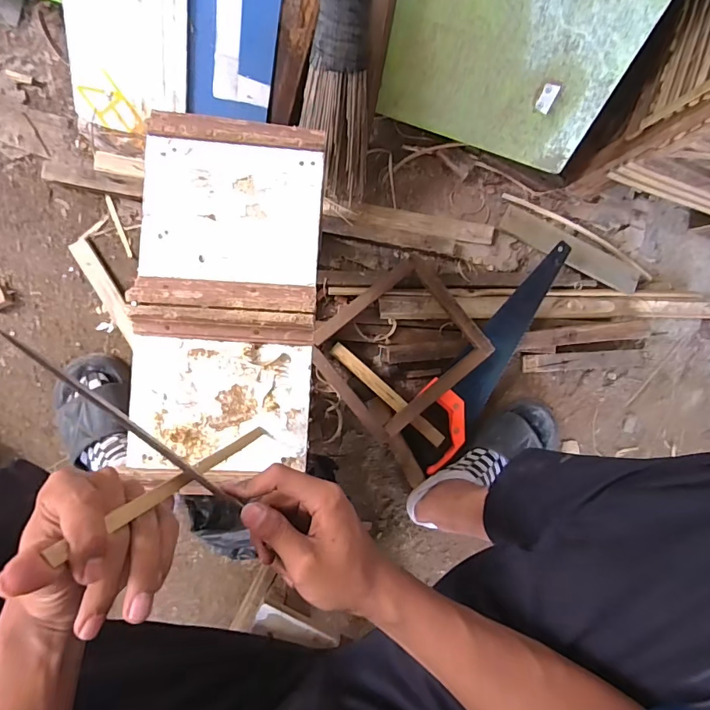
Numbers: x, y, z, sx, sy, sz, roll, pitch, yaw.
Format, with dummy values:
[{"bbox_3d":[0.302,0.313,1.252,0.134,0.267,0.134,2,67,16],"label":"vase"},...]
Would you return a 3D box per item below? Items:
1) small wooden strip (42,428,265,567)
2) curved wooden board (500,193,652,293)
[{"bbox_3d":[-0.124,0.090,0.335,0.013,0.235,0.010,-16,92,15],"label":"small wooden strip"},{"bbox_3d":[0.395,-0.196,0.780,0.299,0.035,0.080,29,87,-6],"label":"curved wooden board"}]

